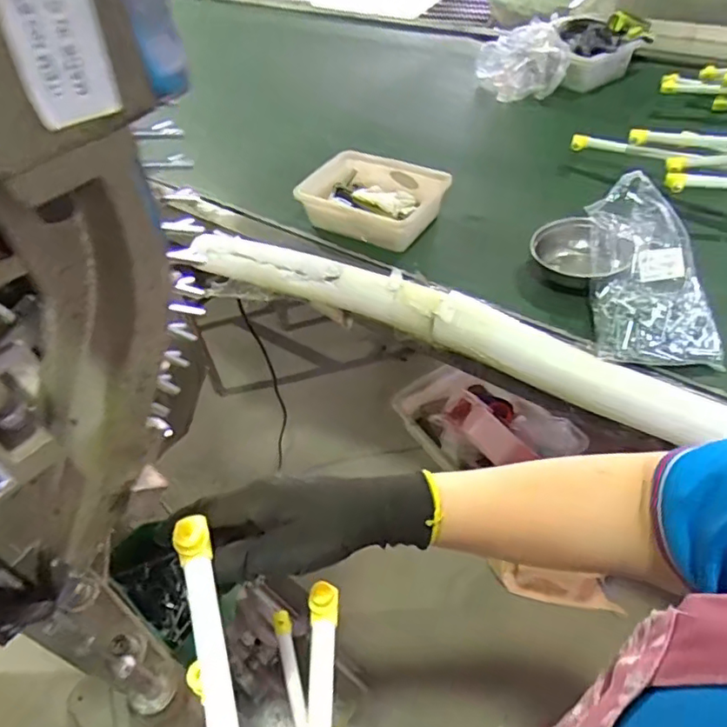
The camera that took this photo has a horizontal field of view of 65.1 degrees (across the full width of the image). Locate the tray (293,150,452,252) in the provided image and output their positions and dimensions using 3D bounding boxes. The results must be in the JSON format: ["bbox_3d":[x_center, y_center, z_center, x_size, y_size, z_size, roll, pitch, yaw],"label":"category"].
[{"bbox_3d":[0.016,-0.293,1.040,0.247,0.083,0.179,13,50,18],"label":"tray"}]

